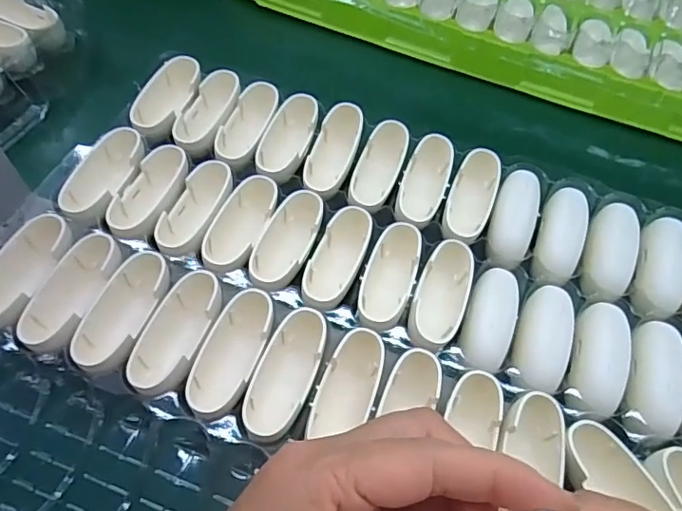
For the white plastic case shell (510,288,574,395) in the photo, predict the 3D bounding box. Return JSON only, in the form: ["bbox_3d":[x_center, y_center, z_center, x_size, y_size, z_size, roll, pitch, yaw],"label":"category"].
[{"bbox_3d":[0.113,0.045,0.294,0.028,0.017,0.063,18,60,8],"label":"white plastic case shell"}]

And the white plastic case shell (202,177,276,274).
[{"bbox_3d":[-0.059,-0.020,0.318,0.030,0.021,0.076,12,48,6],"label":"white plastic case shell"}]

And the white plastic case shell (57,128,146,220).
[{"bbox_3d":[-0.144,-0.050,0.329,0.032,0.016,0.069,16,60,7],"label":"white plastic case shell"}]

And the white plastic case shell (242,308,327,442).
[{"bbox_3d":[-0.028,0.057,0.273,0.029,0.021,0.073,16,60,6],"label":"white plastic case shell"}]

